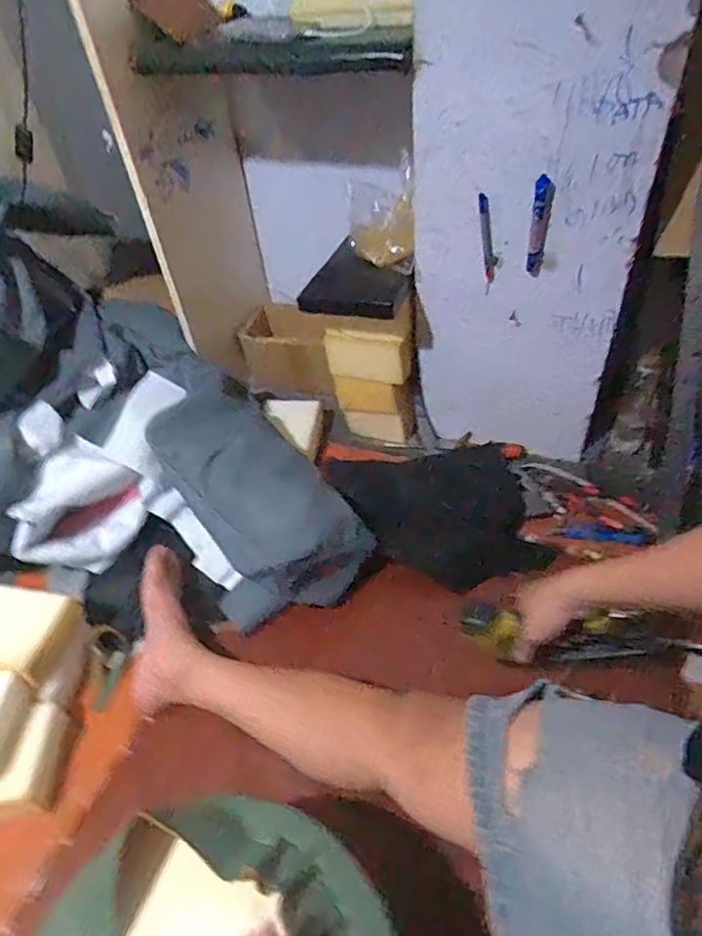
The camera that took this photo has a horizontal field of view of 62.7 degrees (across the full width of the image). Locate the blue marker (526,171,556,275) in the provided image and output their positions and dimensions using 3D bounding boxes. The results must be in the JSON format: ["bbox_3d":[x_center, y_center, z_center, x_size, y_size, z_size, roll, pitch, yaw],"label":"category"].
[{"bbox_3d":[0.269,-0.343,0.824,0.025,0.143,0.019,12,47,18],"label":"blue marker"}]

